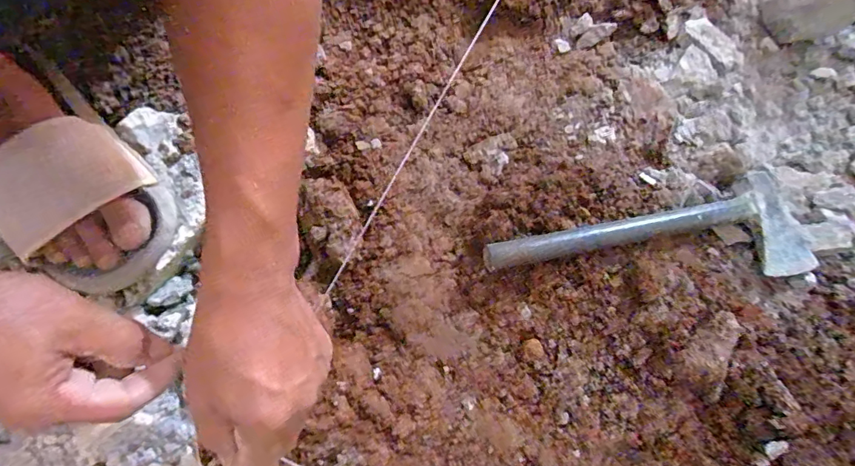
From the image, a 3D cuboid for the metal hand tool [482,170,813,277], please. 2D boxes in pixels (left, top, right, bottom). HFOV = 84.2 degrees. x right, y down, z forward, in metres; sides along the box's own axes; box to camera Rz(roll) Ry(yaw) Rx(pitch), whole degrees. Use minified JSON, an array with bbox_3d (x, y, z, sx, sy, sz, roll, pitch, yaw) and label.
[{"bbox_3d":[0.189,0.016,0.391,0.278,0.033,0.088,-14,76,-8],"label":"metal hand tool"}]

